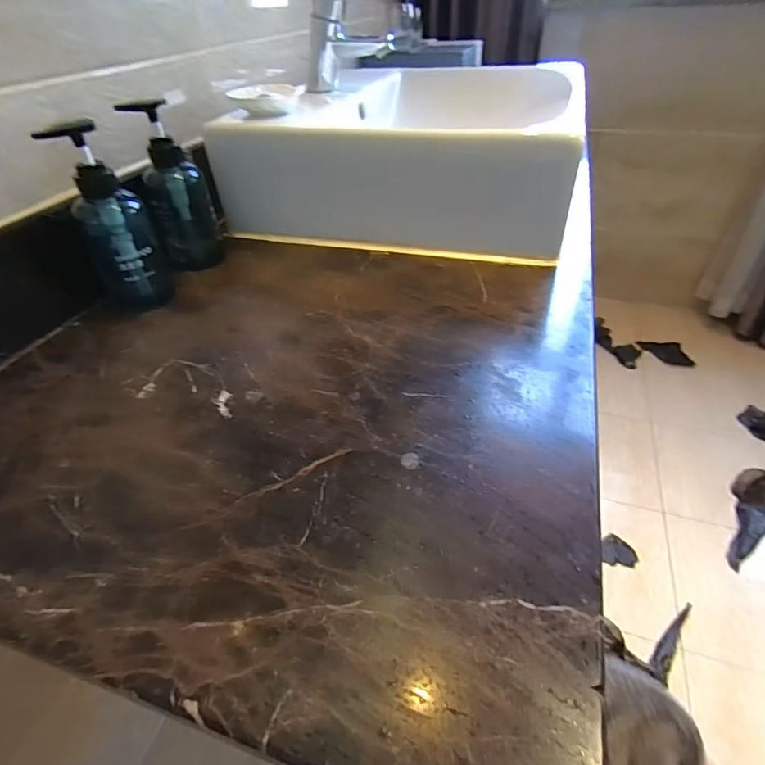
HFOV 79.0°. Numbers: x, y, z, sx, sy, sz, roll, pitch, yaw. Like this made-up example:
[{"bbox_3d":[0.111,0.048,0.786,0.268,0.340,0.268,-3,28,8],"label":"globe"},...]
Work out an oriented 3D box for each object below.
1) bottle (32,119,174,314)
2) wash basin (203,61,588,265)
[{"bbox_3d":[-0.261,-0.154,0.448,0.062,0.165,0.065,-23,44,-22],"label":"bottle"},{"bbox_3d":[0.051,-0.336,0.659,0.411,0.134,0.393,10,42,15],"label":"wash basin"}]

